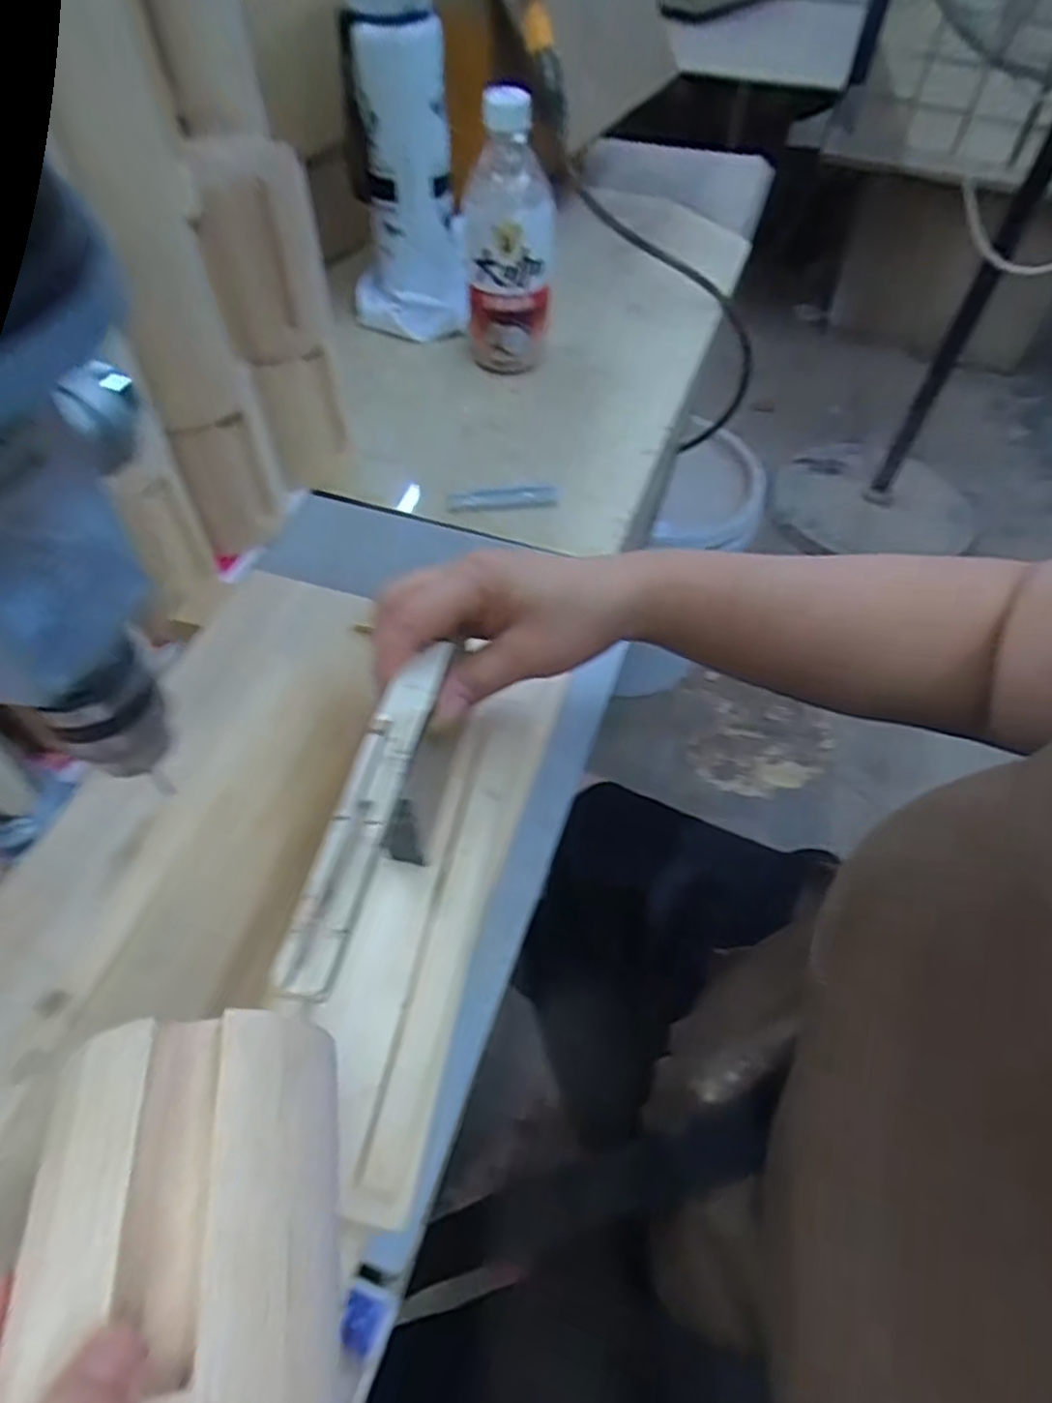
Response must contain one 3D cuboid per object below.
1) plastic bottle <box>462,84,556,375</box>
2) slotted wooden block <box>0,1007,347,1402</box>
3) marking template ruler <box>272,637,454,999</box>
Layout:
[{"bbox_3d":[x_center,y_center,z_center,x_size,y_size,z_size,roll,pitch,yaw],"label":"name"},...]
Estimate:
[{"bbox_3d":[-0.012,-0.353,0.579,0.067,0.181,0.061,9,53,4],"label":"plastic bottle"},{"bbox_3d":[-0.086,0.130,0.187,0.072,0.031,0.096,-6,53,-4],"label":"slotted wooden block"},{"bbox_3d":[-0.056,0.033,0.272,0.021,0.006,0.143,10,54,8],"label":"marking template ruler"}]

